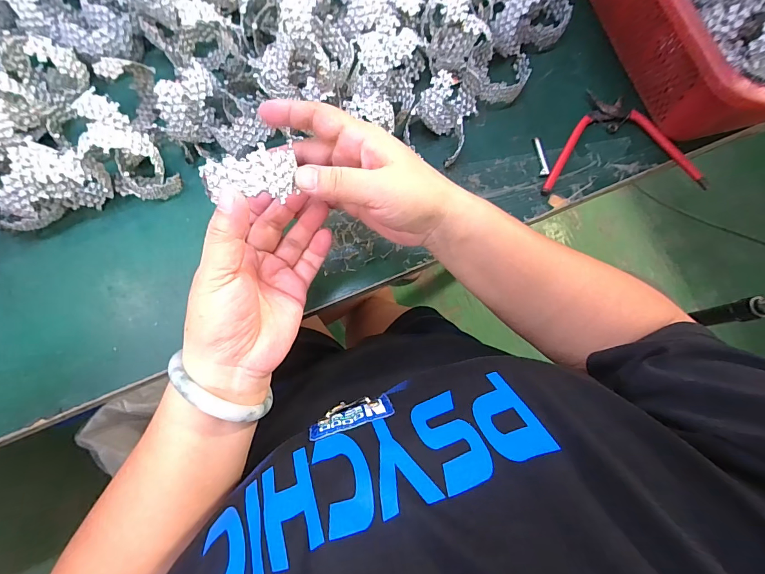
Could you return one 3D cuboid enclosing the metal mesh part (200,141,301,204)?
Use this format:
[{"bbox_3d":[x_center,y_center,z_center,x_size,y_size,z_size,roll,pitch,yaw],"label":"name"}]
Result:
[{"bbox_3d":[-0.073,-0.065,0.214,0.052,0.014,0.026,-15,84,-24],"label":"metal mesh part"}]

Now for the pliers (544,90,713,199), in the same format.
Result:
[{"bbox_3d":[0.236,-0.148,0.379,0.163,0.017,0.104,-4,75,-4],"label":"pliers"}]

